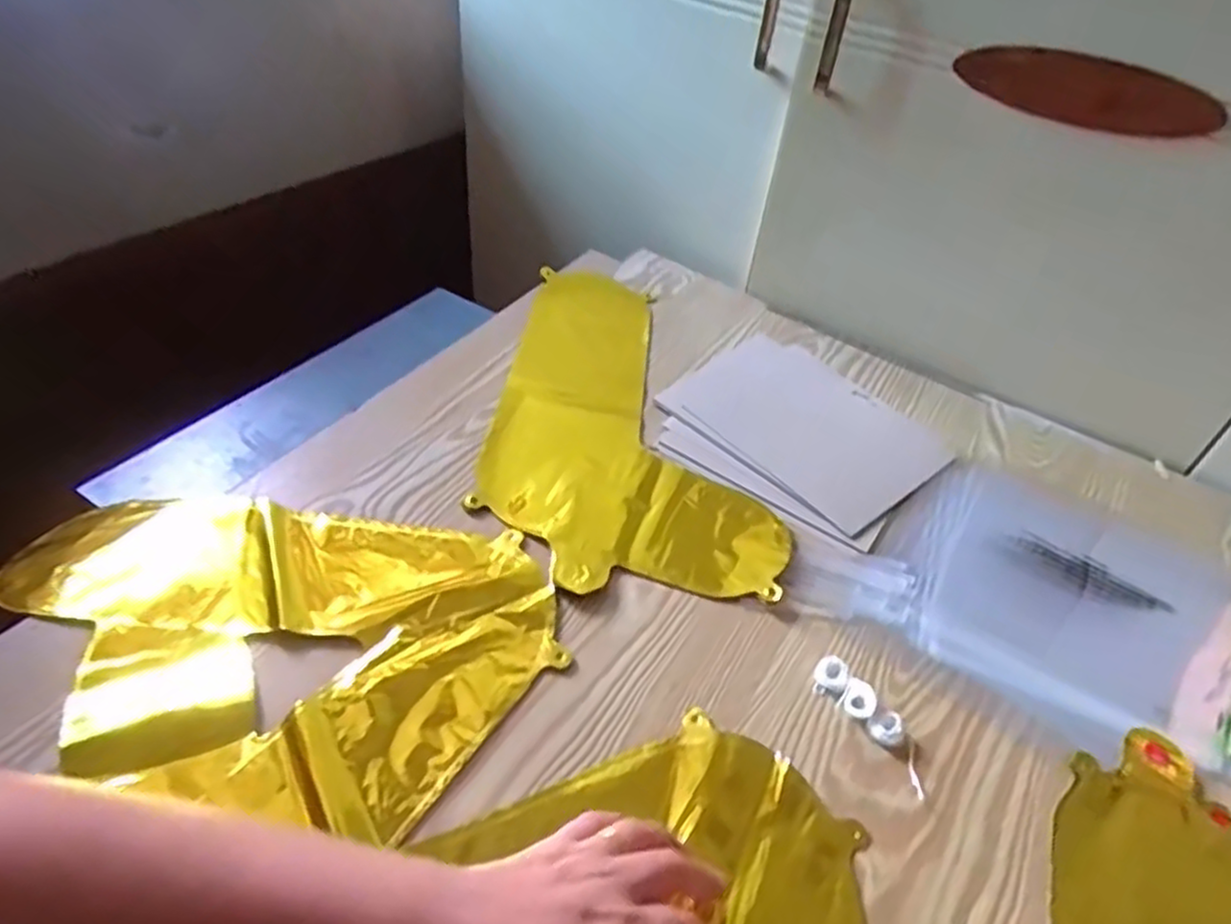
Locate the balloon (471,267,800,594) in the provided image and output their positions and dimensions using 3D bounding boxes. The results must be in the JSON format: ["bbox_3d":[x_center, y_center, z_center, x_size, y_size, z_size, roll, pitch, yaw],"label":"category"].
[{"bbox_3d":[0.010,-0.053,0.676,0.231,0.008,0.408,4,43,-3],"label":"balloon"}]

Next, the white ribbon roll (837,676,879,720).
[{"bbox_3d":[0.154,0.150,0.474,0.022,0.010,0.022,4,43,-4],"label":"white ribbon roll"}]

